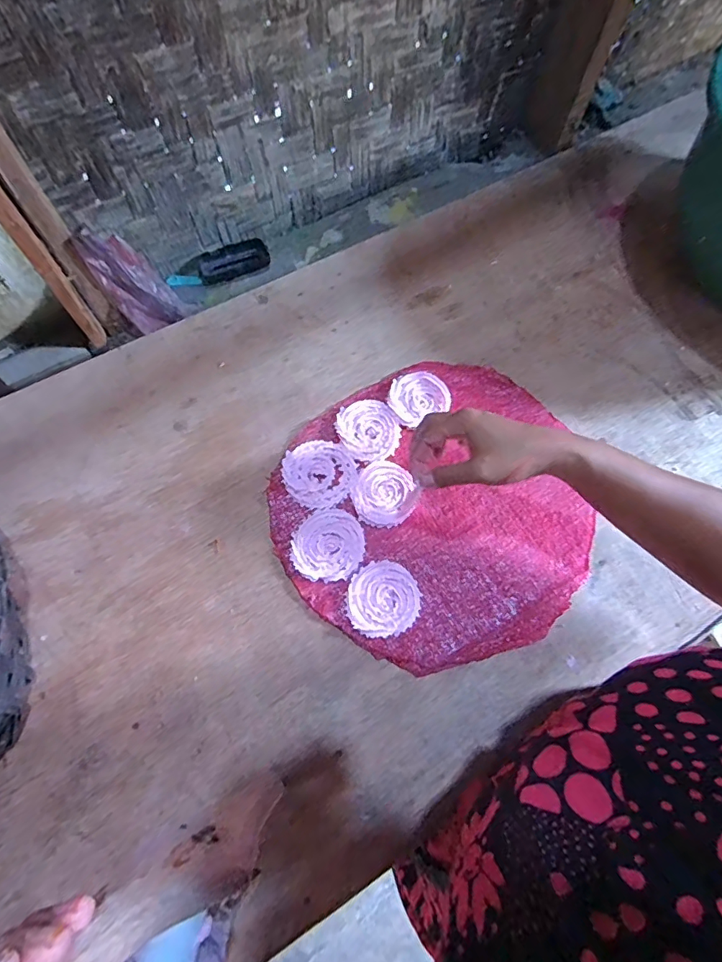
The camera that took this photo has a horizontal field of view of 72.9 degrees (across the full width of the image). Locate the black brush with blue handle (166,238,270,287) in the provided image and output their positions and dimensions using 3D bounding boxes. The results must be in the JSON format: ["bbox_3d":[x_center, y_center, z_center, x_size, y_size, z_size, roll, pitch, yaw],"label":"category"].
[{"bbox_3d":[-0.228,-0.348,0.787,0.159,0.033,0.052,-18,67,-7],"label":"black brush with blue handle"}]

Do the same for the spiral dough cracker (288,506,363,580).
[{"bbox_3d":[-0.035,0.066,0.521,0.074,0.006,0.076,-1,66,0],"label":"spiral dough cracker"}]

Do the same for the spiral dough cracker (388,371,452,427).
[{"bbox_3d":[0.068,-0.102,0.595,0.073,0.010,0.065,-26,68,-11],"label":"spiral dough cracker"}]

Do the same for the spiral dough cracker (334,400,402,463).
[{"bbox_3d":[0.010,-0.060,0.577,0.069,0.008,0.078,-22,68,-9],"label":"spiral dough cracker"}]

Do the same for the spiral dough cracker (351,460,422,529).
[{"bbox_3d":[0.026,0.014,0.541,0.069,0.004,0.077,21,68,10],"label":"spiral dough cracker"}]

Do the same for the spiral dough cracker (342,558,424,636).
[{"bbox_3d":[0.022,0.120,0.497,0.076,0.009,0.073,-33,70,-14],"label":"spiral dough cracker"}]

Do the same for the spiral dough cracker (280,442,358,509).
[{"bbox_3d":[-0.050,-0.008,0.552,0.079,0.009,0.076,14,67,7],"label":"spiral dough cracker"}]

